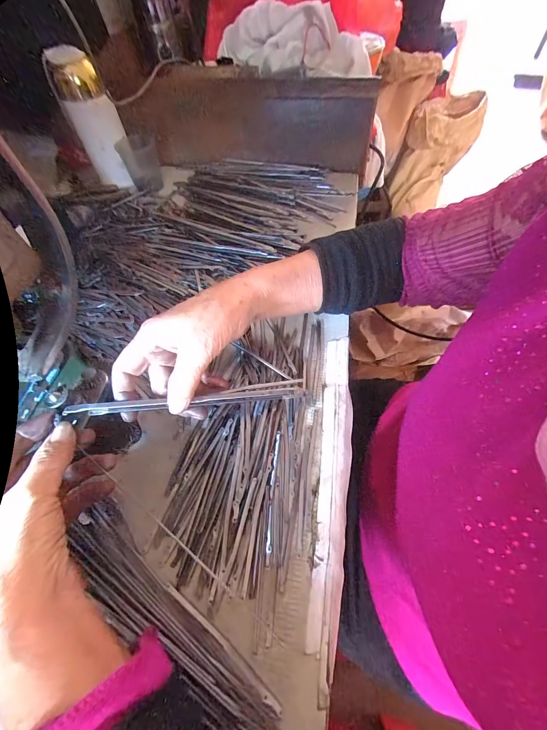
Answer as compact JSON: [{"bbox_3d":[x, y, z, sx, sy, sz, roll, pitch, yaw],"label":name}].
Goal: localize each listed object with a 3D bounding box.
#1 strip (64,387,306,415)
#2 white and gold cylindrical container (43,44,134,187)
[{"bbox_3d":[-0.062,0.028,0.244,0.185,0.004,0.010,-3,58,-16],"label":"strip"},{"bbox_3d":[-0.255,-0.347,0.426,0.063,0.144,0.059,-24,61,-14],"label":"white and gold cylindrical container"}]

